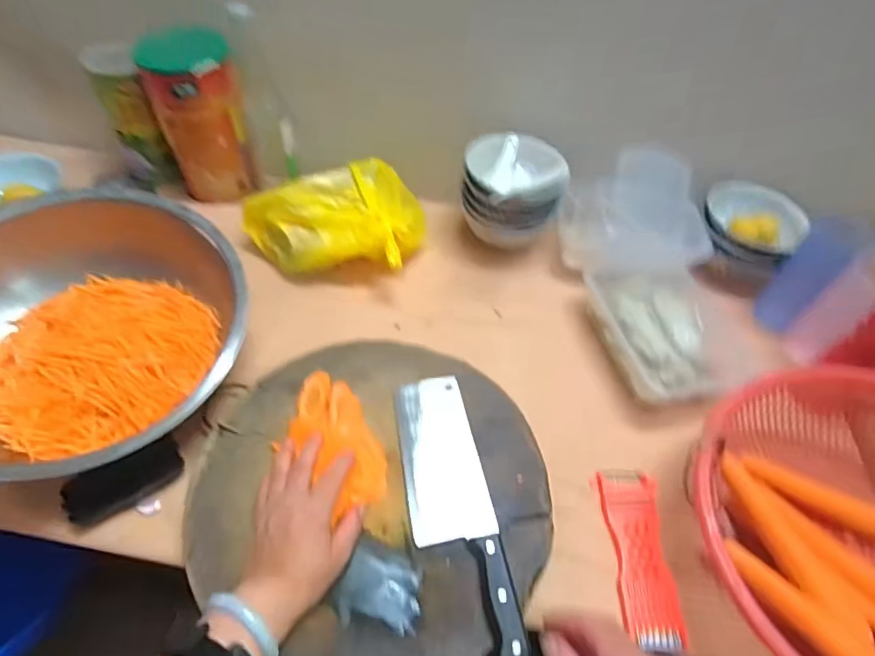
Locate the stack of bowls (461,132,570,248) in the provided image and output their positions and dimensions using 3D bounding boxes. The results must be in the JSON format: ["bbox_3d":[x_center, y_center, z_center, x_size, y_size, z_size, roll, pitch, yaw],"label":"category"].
[{"bbox_3d":[0.105,-0.192,0.779,0.135,0.157,0.117,-18,55,-19],"label":"stack of bowls"}]

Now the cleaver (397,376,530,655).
[{"bbox_3d":[0.012,0.172,0.509,0.081,0.016,0.284,-6,52,-10],"label":"cleaver"}]

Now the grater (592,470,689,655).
[{"bbox_3d":[0.211,0.233,0.527,0.062,0.010,0.175,5,51,-1],"label":"grater"}]

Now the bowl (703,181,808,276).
[{"bbox_3d":[0.459,-0.152,0.747,0.132,0.070,0.112,31,55,19],"label":"bowl"}]

